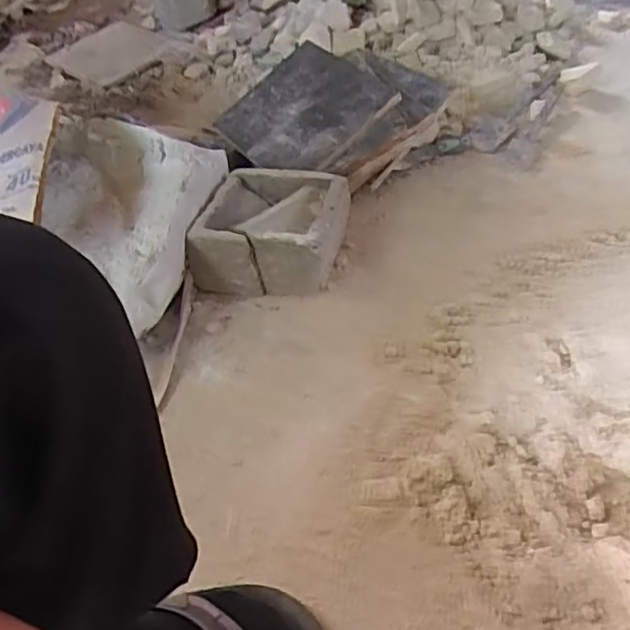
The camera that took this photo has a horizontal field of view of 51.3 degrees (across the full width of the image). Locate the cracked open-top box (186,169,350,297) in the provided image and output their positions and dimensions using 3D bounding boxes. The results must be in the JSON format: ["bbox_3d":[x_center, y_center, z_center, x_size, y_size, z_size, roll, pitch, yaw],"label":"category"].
[{"bbox_3d":[-0.062,-0.127,1.003,0.201,0.109,0.196,7,46,11],"label":"cracked open-top box"}]

